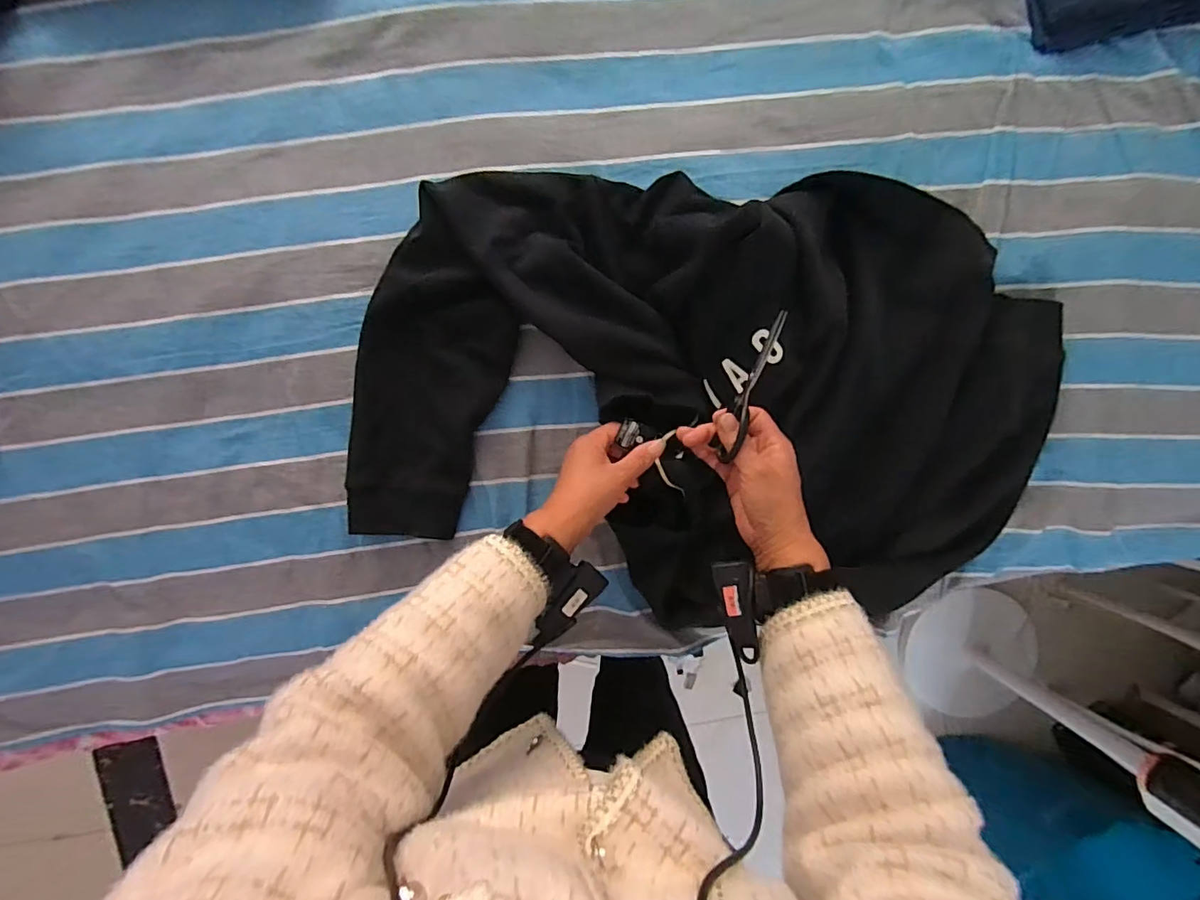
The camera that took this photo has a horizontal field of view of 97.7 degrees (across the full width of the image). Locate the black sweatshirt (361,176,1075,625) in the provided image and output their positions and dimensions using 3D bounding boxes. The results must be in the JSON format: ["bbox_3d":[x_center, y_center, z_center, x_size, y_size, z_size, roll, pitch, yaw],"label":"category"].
[{"bbox_3d":[0.102,-0.045,0.513,0.704,0.083,0.426,1,96,-1],"label":"black sweatshirt"}]

